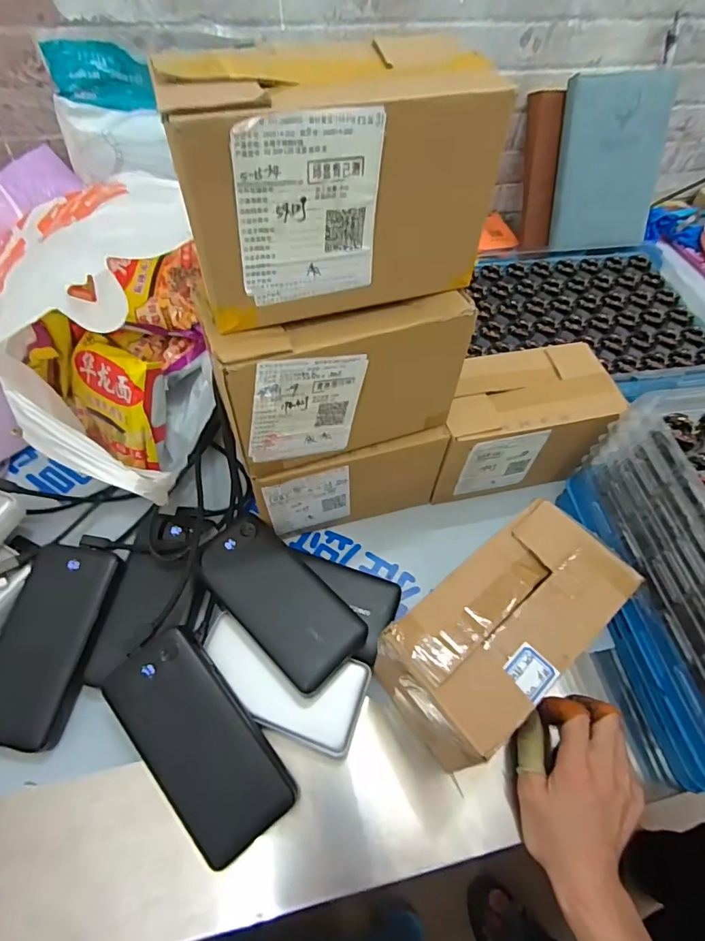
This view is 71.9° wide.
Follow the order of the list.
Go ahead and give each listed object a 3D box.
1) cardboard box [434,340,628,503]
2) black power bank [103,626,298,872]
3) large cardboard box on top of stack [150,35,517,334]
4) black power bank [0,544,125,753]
[{"bbox_3d":[0.161,-0.045,0.499,0.176,0.112,0.109,-11,59,-11],"label":"cardboard box"},{"bbox_3d":[-0.114,0.197,0.359,0.073,0.011,0.155,-37,77,-12],"label":"black power bank"},{"bbox_3d":[-0.014,-0.175,0.299,0.177,0.117,0.096,-15,60,-14],"label":"large cardboard box on top of stack"},{"bbox_3d":[-0.254,0.140,0.407,0.077,0.024,0.156,7,57,0],"label":"black power bank"}]

